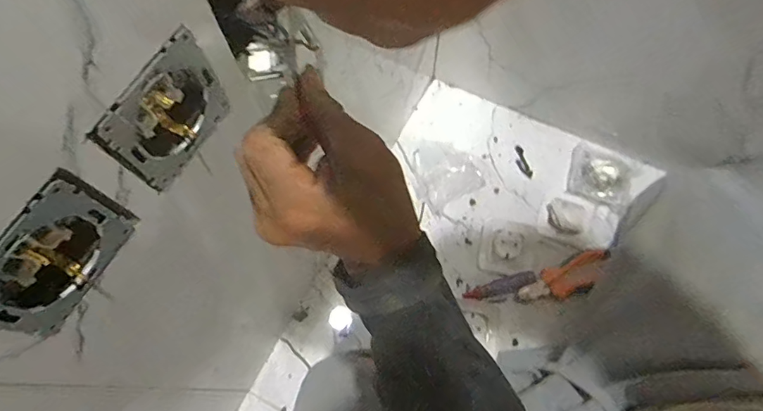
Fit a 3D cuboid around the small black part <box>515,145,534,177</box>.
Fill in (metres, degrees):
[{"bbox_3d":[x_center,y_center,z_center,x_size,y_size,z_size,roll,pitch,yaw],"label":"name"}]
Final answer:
[{"bbox_3d":[0.228,-0.071,0.772,0.018,0.005,0.058,-17,68,-5],"label":"small black part"}]

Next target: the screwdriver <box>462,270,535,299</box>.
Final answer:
[{"bbox_3d":[0.171,0.118,0.688,0.104,0.015,0.022,-14,68,-4],"label":"screwdriver"}]

